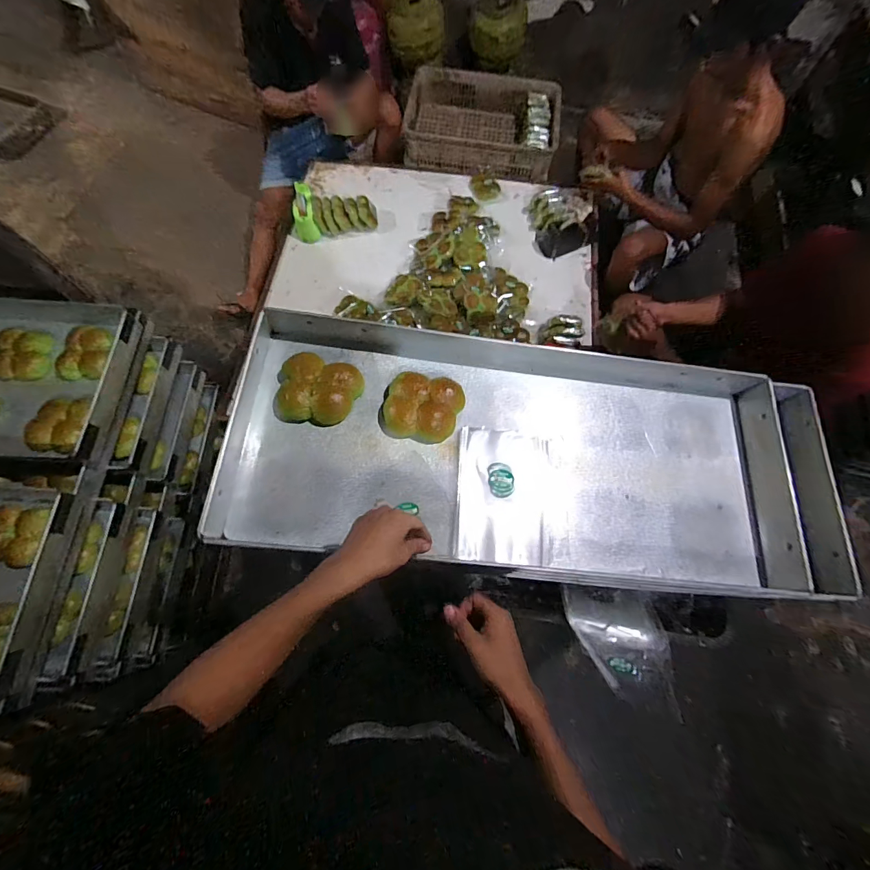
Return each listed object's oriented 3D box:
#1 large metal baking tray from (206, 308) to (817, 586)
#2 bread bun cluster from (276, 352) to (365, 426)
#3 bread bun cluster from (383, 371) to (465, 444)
[{"bbox_3d":[0.117,0.017,0.613,0.838,0.070,0.353,7,70,-4],"label":"large metal baking tray"},{"bbox_3d":[-0.173,-0.068,0.598,0.122,0.041,0.100,7,70,1],"label":"bread bun cluster"},{"bbox_3d":[-0.018,-0.042,0.605,0.122,0.042,0.097,6,70,1],"label":"bread bun cluster"}]

